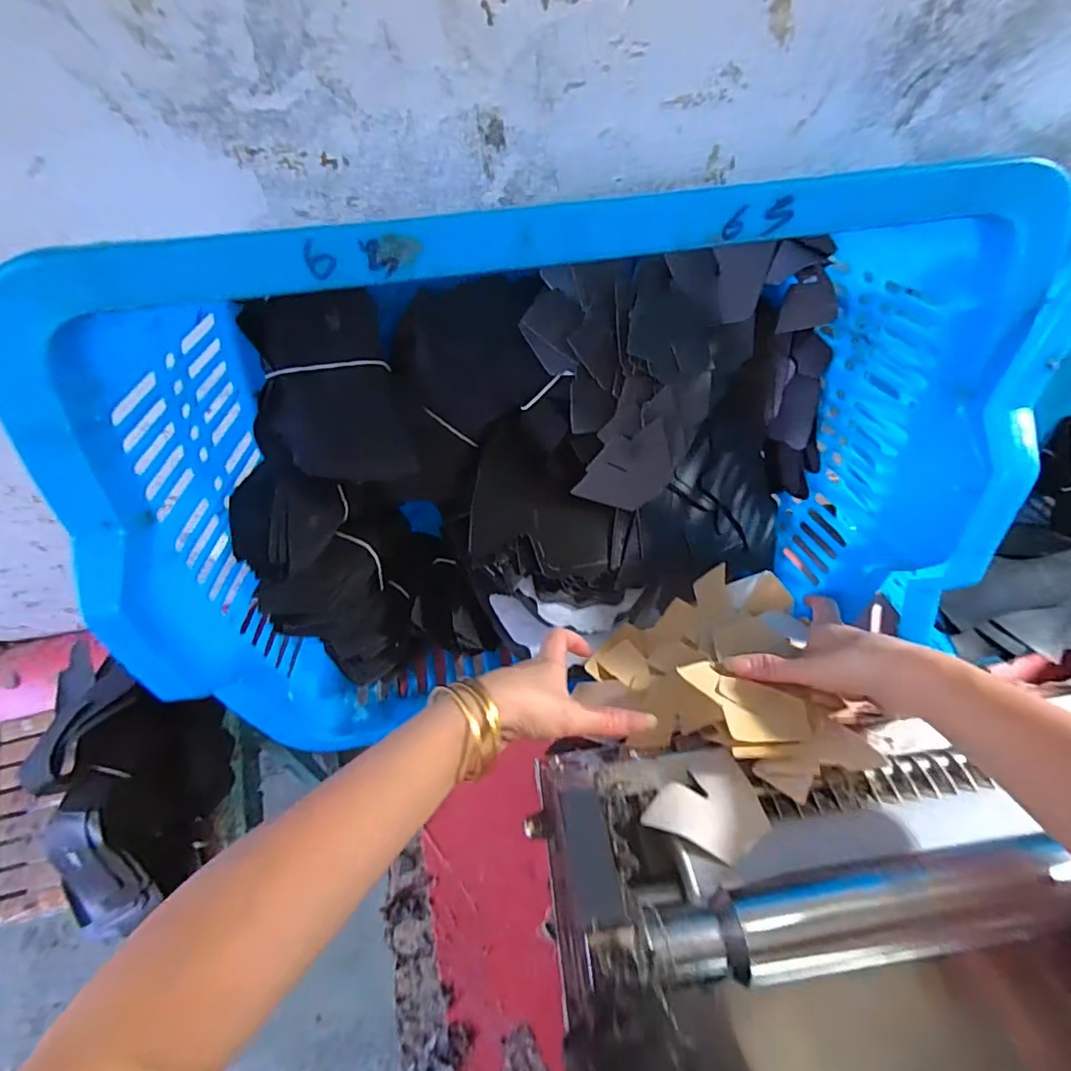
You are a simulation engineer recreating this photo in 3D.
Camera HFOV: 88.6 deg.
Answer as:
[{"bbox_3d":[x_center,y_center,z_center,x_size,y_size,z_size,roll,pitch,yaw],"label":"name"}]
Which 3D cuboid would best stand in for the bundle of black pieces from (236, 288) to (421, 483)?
[{"bbox_3d":[-0.149,-0.105,0.383,0.090,0.050,0.138,-19,105,-21],"label":"bundle of black pieces"}]

